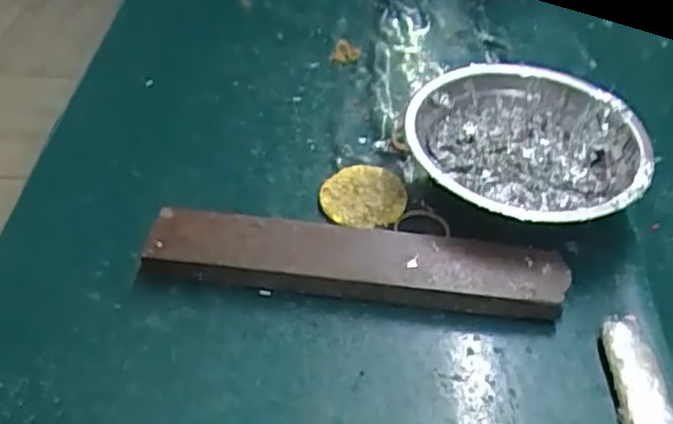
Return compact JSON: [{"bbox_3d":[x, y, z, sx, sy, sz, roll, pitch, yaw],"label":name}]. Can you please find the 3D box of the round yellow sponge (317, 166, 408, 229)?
[{"bbox_3d":[0.015,-0.009,0.361,0.045,0.018,0.035,10,45,9],"label":"round yellow sponge"}]

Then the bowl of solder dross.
[{"bbox_3d":[0.098,-0.028,0.350,0.117,0.043,0.116,35,54,29],"label":"bowl of solder dross"}]

